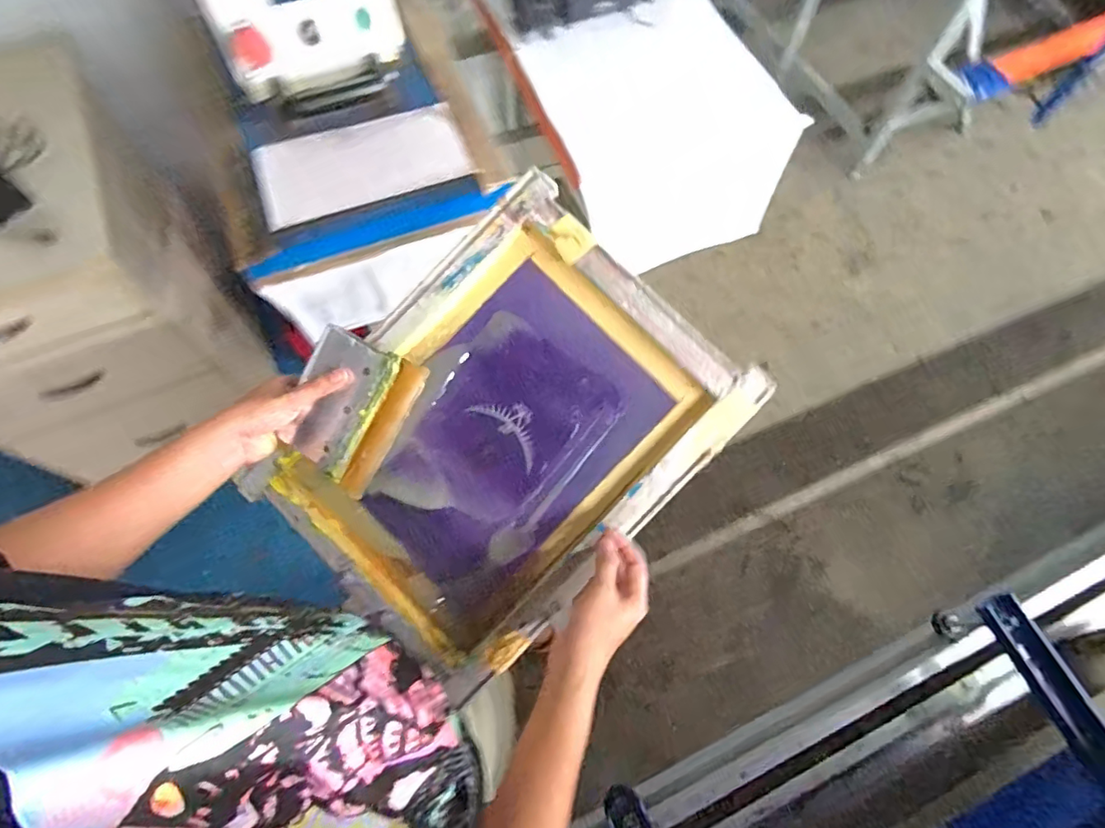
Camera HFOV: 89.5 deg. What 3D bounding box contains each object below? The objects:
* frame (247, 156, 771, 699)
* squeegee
[{"bbox_3d":[-0.054,0.028,0.642,0.355,0.035,0.476,44,91,8],"label":"frame"},{"bbox_3d":[-0.221,-0.005,0.600,0.117,0.013,0.155,30,96,-2],"label":"squeegee"}]

